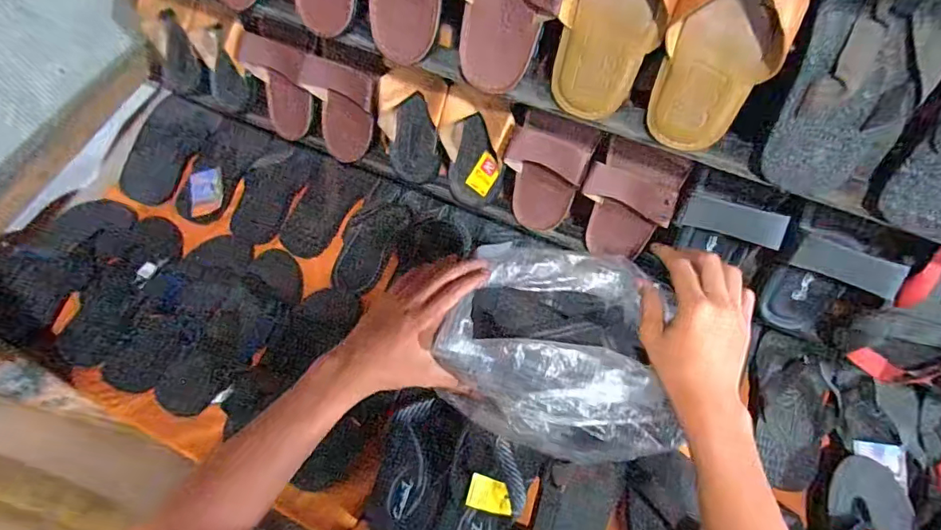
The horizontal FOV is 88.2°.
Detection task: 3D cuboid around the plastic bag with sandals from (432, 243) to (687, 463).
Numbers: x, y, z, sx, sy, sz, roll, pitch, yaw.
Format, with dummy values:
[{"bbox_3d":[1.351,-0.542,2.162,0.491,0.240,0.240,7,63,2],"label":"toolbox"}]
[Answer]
[{"bbox_3d":[0.087,0.076,0.485,0.216,0.069,0.206,6,63,4],"label":"plastic bag with sandals"}]

